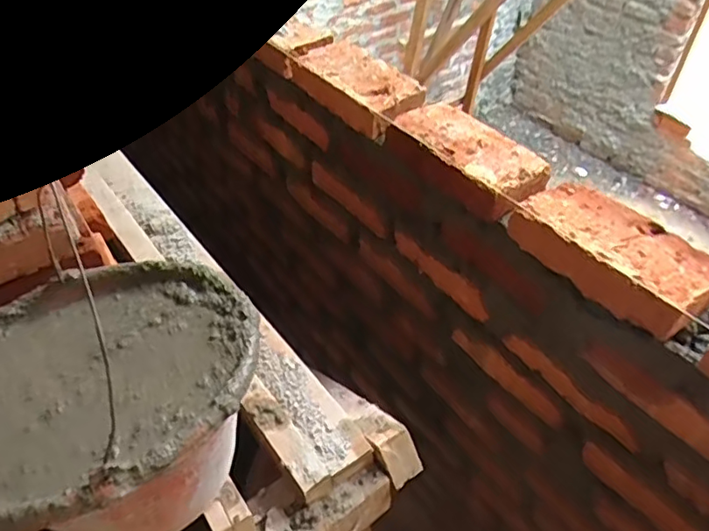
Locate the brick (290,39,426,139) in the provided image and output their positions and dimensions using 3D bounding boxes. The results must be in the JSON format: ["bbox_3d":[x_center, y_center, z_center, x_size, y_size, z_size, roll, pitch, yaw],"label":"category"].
[{"bbox_3d":[0.012,-0.263,0.833,0.100,0.055,0.227,-29,52,-25],"label":"brick"}]

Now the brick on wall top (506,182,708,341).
[{"bbox_3d":[0.273,-0.017,0.589,0.099,0.047,0.202,-28,52,-25],"label":"brick on wall top"}]

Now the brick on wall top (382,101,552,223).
[{"bbox_3d":[0.147,-0.136,0.712,0.104,0.048,0.213,-26,51,-23],"label":"brick on wall top"}]

